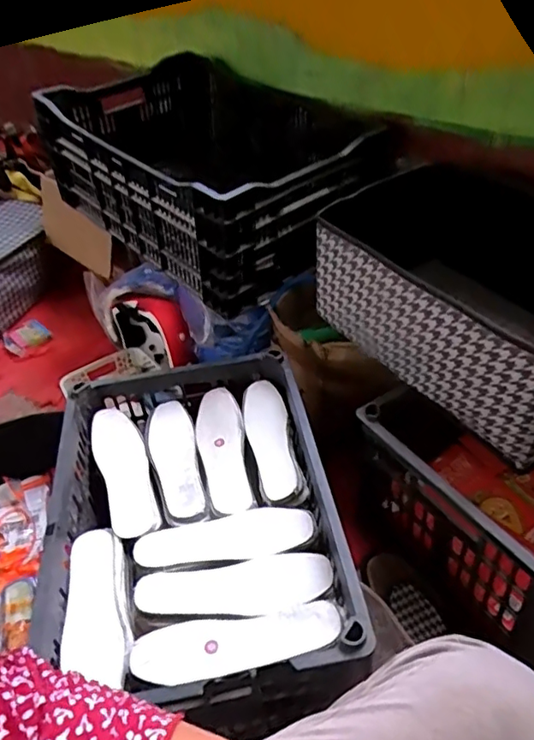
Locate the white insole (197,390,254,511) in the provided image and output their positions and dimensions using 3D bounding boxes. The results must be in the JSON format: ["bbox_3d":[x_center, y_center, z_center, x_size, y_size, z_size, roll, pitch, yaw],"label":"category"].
[{"bbox_3d":[-0.066,0.111,0.819,0.067,0.021,0.219,-8,39,-4],"label":"white insole"}]

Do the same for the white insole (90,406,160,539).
[{"bbox_3d":[-0.204,0.137,0.805,0.070,0.017,0.227,-17,41,-16],"label":"white insole"}]

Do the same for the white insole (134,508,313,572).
[{"bbox_3d":[-0.055,0.210,0.712,0.219,0.011,0.068,-10,36,1],"label":"white insole"}]

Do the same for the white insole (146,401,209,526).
[{"bbox_3d":[-0.134,0.126,0.815,0.068,0.015,0.217,-12,40,-9],"label":"white insole"}]

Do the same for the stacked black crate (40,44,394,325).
[{"bbox_3d":[-0.120,-0.400,1.123,0.450,0.263,0.590,-33,47,-30],"label":"stacked black crate"}]

